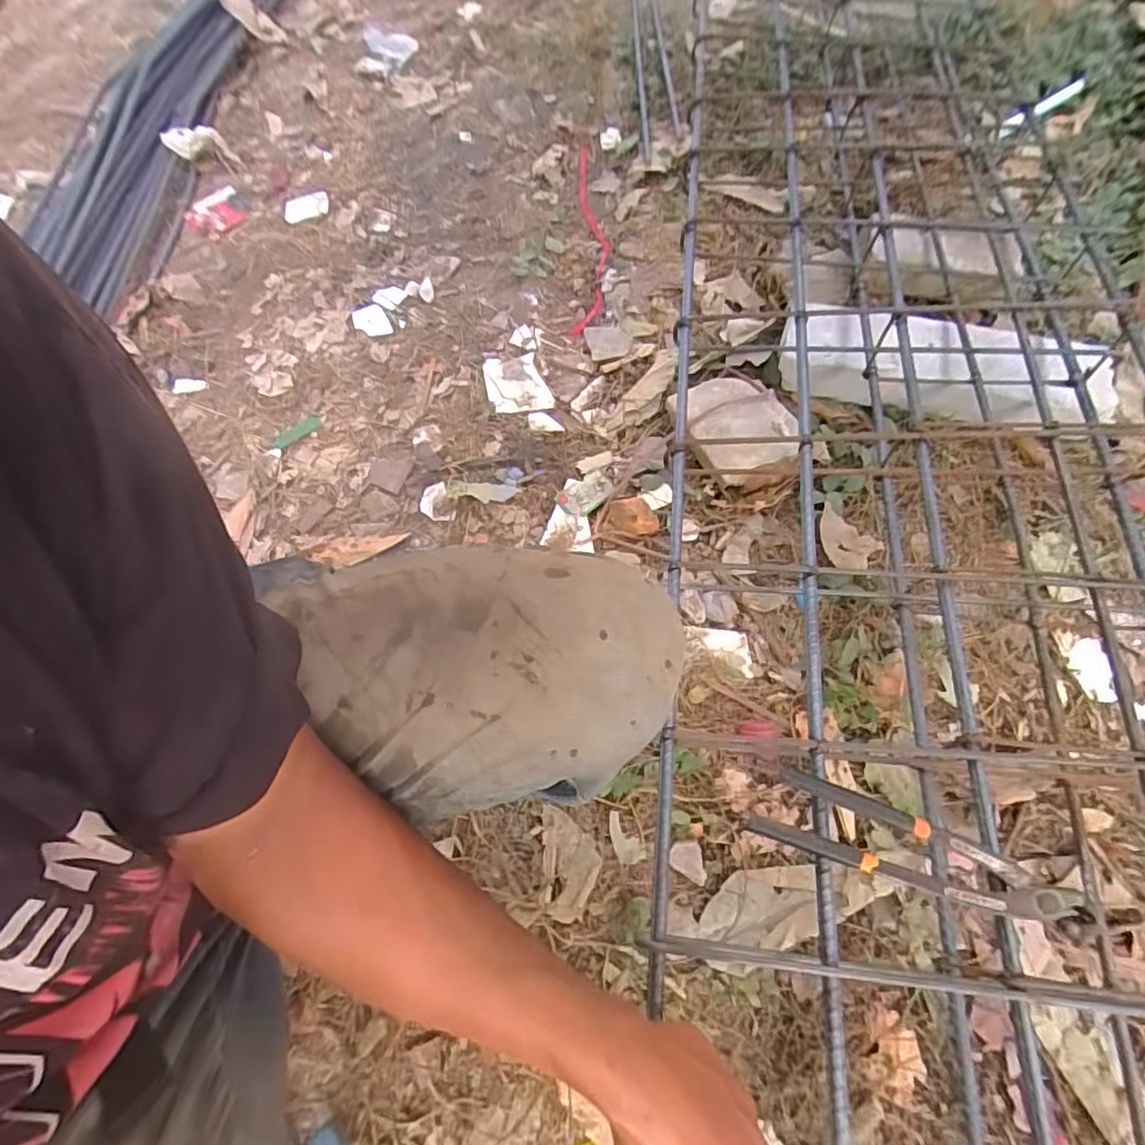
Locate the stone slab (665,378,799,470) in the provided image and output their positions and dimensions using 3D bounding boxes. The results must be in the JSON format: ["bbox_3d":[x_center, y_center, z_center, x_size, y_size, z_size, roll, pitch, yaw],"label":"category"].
[{"bbox_3d":[0.214,-0.189,0.762,0.134,0.042,0.159,-17,64,-6],"label":"stone slab"}]

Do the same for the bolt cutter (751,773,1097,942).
[{"bbox_3d":[0.231,0.189,0.398,0.208,0.018,0.048,19,64,9],"label":"bolt cutter"}]

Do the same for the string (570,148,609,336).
[{"bbox_3d":[0.031,-0.554,0.959,0.059,0.054,0.418,2,63,3],"label":"string"}]

